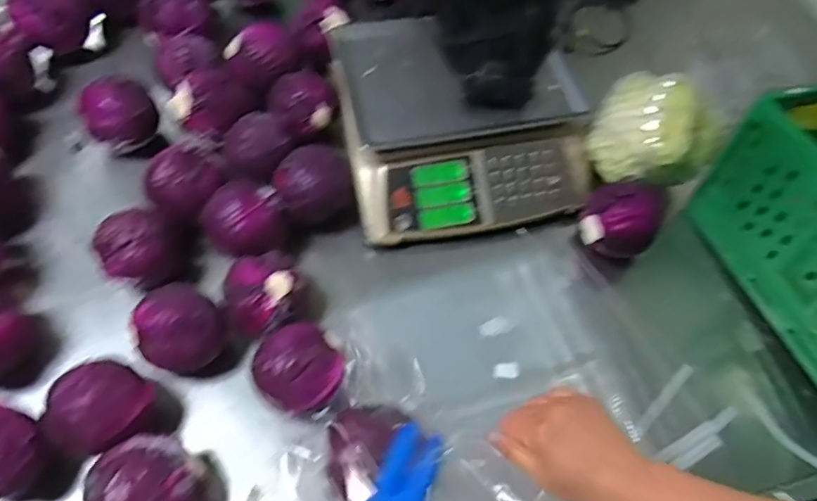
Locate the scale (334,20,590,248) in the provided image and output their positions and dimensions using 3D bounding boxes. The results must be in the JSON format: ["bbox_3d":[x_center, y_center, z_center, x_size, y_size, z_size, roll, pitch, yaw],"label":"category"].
[{"bbox_3d":[0.068,-0.176,0.738,0.298,0.115,0.296,-8,60,-9],"label":"scale"}]

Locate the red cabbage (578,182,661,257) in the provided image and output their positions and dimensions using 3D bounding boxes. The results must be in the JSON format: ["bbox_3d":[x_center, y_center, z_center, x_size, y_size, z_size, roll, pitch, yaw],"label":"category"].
[{"bbox_3d":[0.257,-0.034,0.677,0.088,0.095,0.076,27,61,12],"label":"red cabbage"}]

